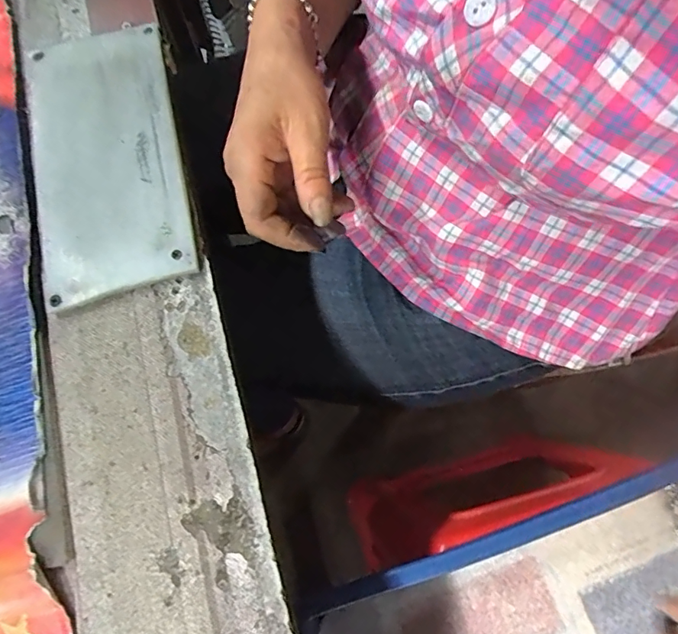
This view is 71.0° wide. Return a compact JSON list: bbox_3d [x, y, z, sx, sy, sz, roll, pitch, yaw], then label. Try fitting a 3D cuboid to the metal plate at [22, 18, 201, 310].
[{"bbox_3d":[-0.156,-0.112,0.317,0.096,0.014,0.203,-14,72,-3],"label":"metal plate"}]

